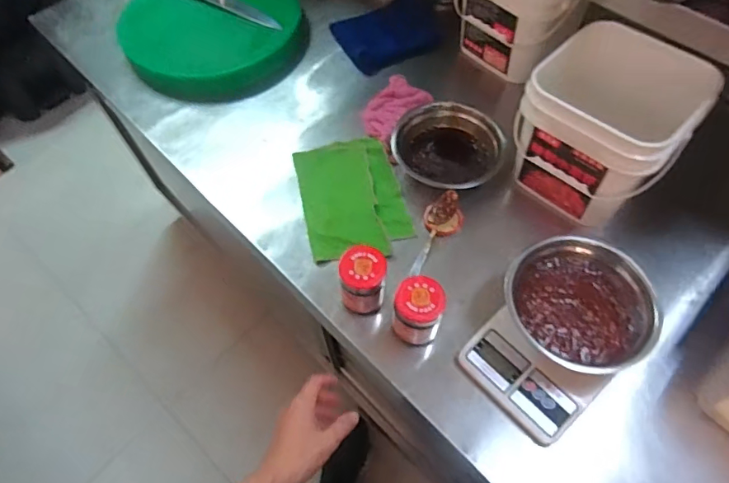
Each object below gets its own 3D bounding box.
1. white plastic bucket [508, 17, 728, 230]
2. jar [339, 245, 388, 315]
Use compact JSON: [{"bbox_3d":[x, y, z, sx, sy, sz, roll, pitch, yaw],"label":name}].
[{"bbox_3d":[0.349,-0.166,0.712,0.200,0.184,0.176,39,69,22],"label":"white plastic bucket"},{"bbox_3d":[0.000,0.055,0.678,0.060,0.093,0.069,7,61,6],"label":"jar"}]

